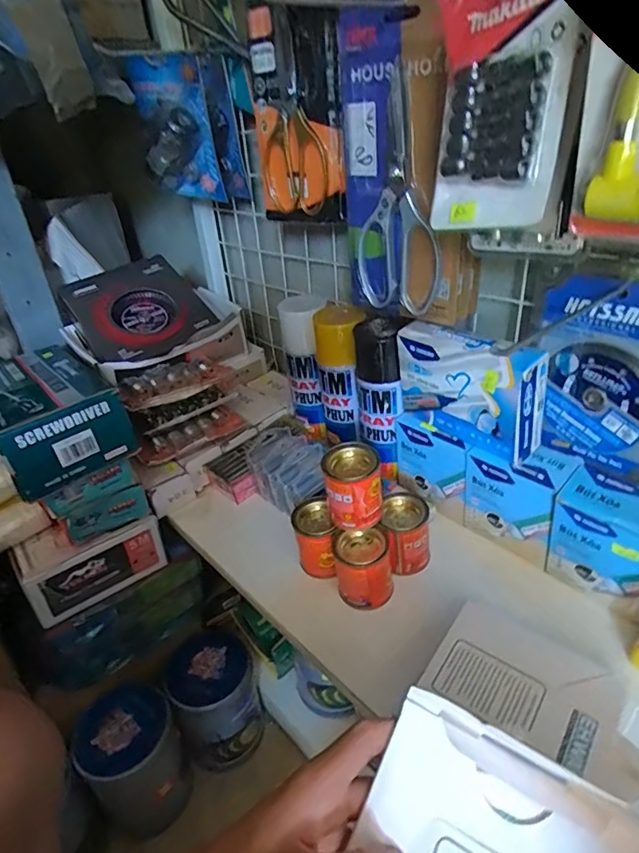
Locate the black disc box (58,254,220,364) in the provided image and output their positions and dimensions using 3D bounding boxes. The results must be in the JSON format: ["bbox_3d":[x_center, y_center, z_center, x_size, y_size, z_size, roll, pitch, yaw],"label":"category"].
[{"bbox_3d":[-0.266,-0.172,0.745,0.169,0.043,0.205,-29,58,-21],"label":"black disc box"}]

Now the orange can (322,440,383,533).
[{"bbox_3d":[0.034,0.060,0.500,0.052,0.078,0.061,-4,32,3],"label":"orange can"}]

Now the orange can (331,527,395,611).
[{"bbox_3d":[0.043,0.139,0.492,0.055,0.061,0.048,-4,32,4],"label":"orange can"}]

